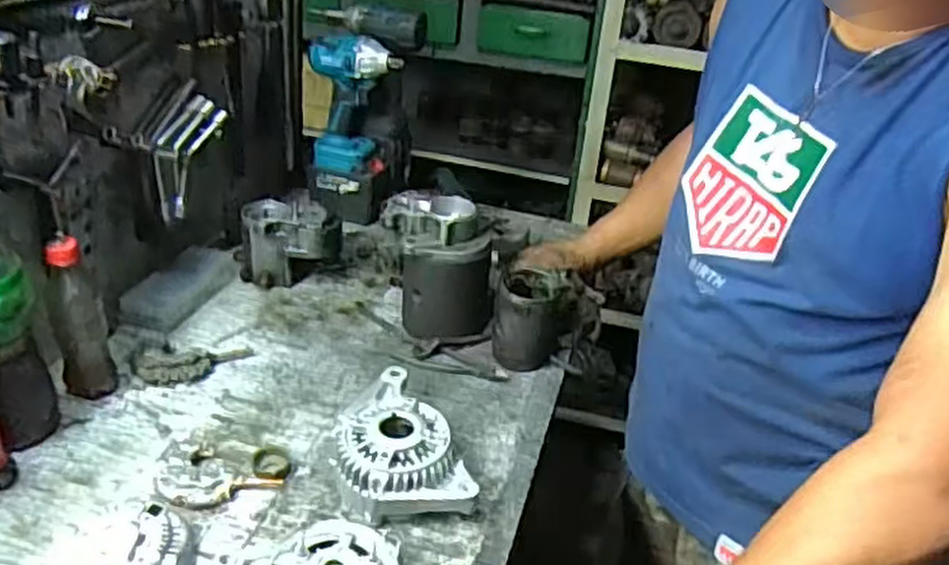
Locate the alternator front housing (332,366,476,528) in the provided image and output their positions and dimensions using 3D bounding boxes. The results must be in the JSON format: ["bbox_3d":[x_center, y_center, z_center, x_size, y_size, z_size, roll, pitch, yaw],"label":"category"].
[{"bbox_3d":[-0.087,0.173,0.817,0.116,0.065,0.181,-13,35,-28],"label":"alternator front housing"}]

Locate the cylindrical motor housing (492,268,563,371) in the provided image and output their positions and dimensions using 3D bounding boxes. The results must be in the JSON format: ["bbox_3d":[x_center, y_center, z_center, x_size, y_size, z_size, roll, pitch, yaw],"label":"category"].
[{"bbox_3d":[0.065,0.054,1.000,0.087,0.106,0.095,9,30,6],"label":"cylindrical motor housing"}]

